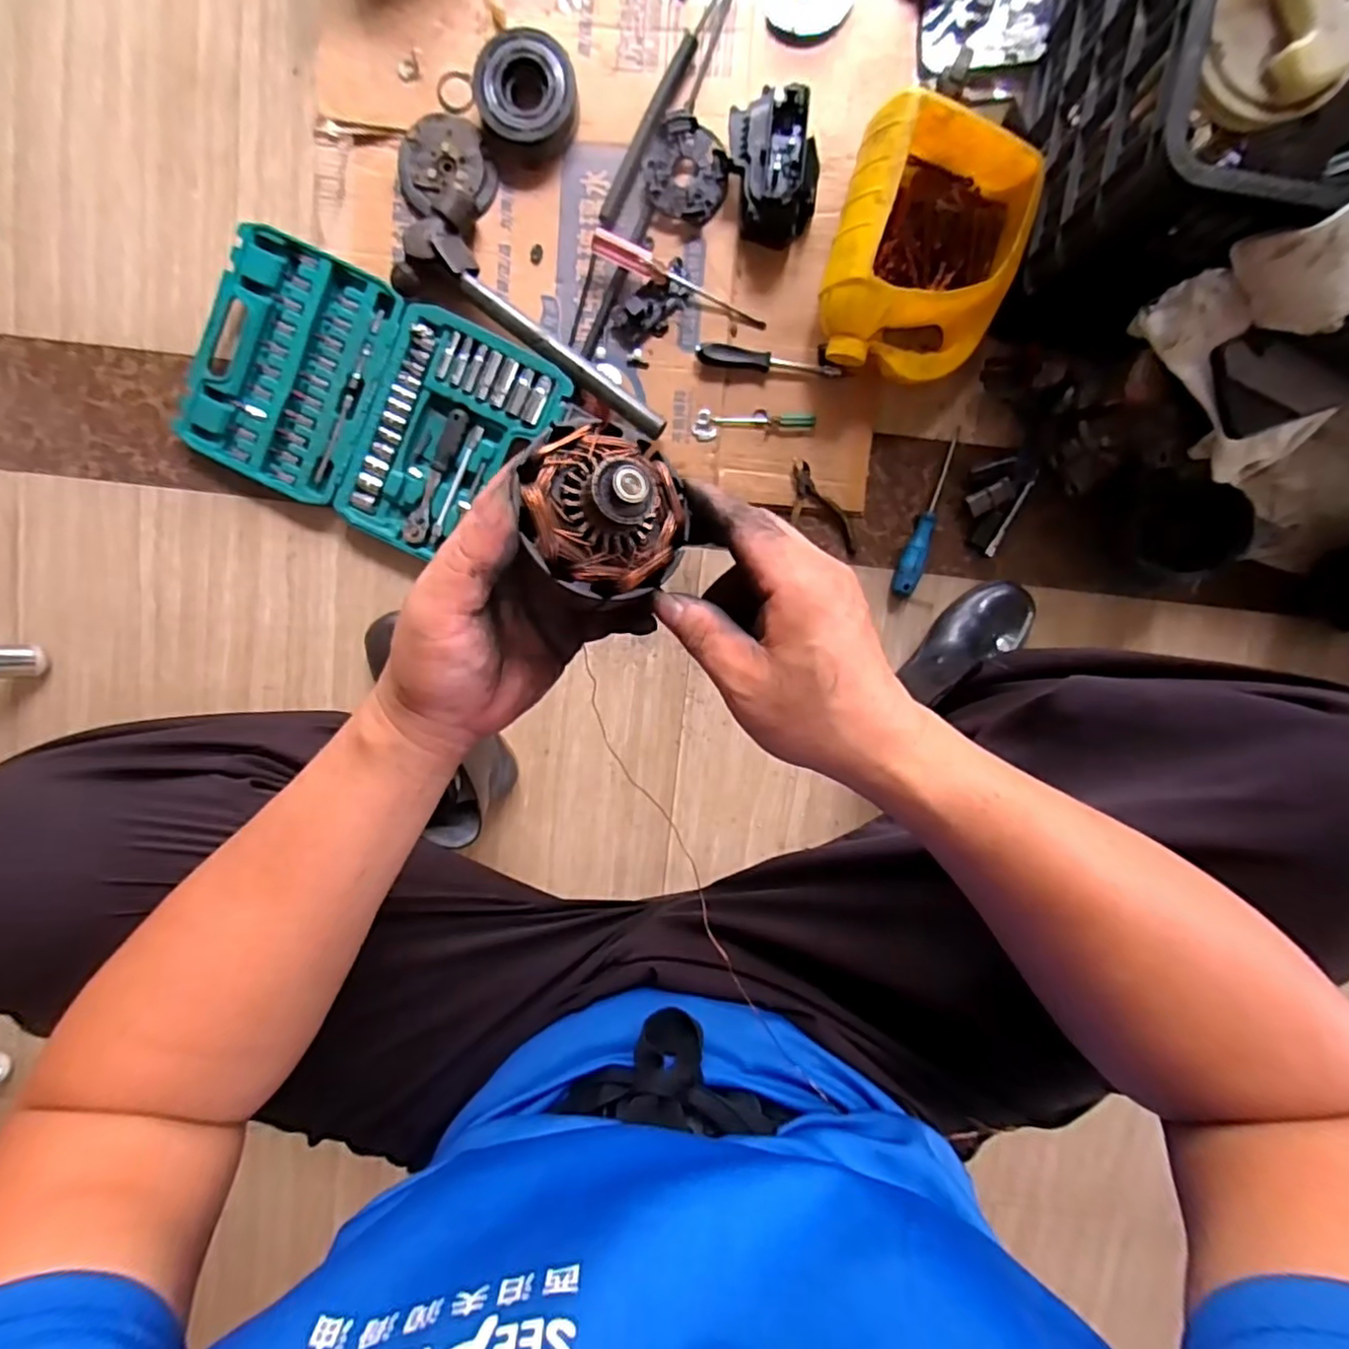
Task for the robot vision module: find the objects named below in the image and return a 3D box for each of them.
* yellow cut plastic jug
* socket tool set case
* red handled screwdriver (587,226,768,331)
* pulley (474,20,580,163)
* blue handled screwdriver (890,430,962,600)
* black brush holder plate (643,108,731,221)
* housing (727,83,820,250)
[{"bbox_3d":[0.244,-0.408,0.628,0.174,0.117,0.218,15,96,1],"label":"yellow cut plastic jug"},{"bbox_3d":[-0.338,-0.296,0.712,0.384,0.035,0.248,26,96,0],"label":"socket tool set case"},{"bbox_3d":[0.006,-0.415,0.674,0.190,0.024,0.022,25,96,-7],"label":"red handled screwdriver"},{"bbox_3d":[-0.152,-0.598,0.662,0.104,0.038,0.112,0,95,3],"label":"pulley"},{"bbox_3d":[0.291,-0.180,0.716,0.030,0.027,0.193,21,96,1],"label":"blue handled screwdriver"},{"bbox_3d":[0.013,-0.522,0.668,0.087,0.017,0.083,0,95,3],"label":"black brush holder plate"},{"bbox_3d":[0.101,-0.507,0.641,0.081,0.065,0.120,-13,94,4],"label":"housing"}]

